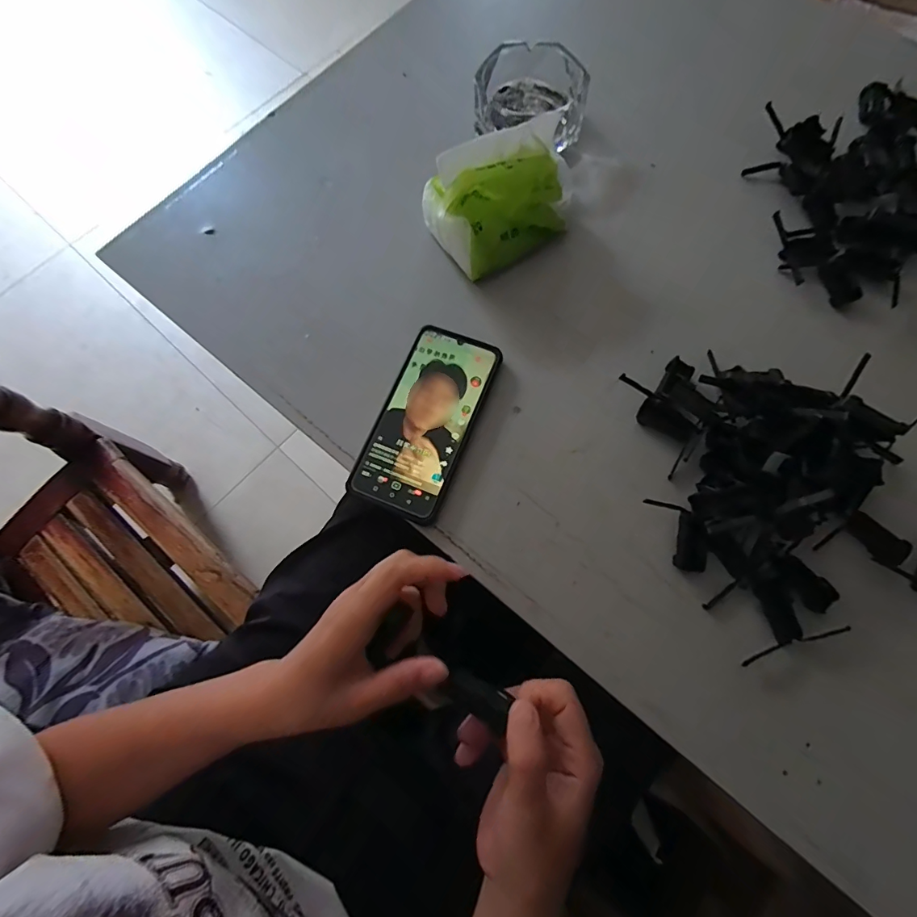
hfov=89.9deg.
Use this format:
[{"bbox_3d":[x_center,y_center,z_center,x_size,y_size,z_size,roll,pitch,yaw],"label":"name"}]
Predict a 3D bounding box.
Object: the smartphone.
[{"bbox_3d":[-0.025,-0.033,0.397,0.078,0.015,0.165,22,75,8],"label":"smartphone"}]

